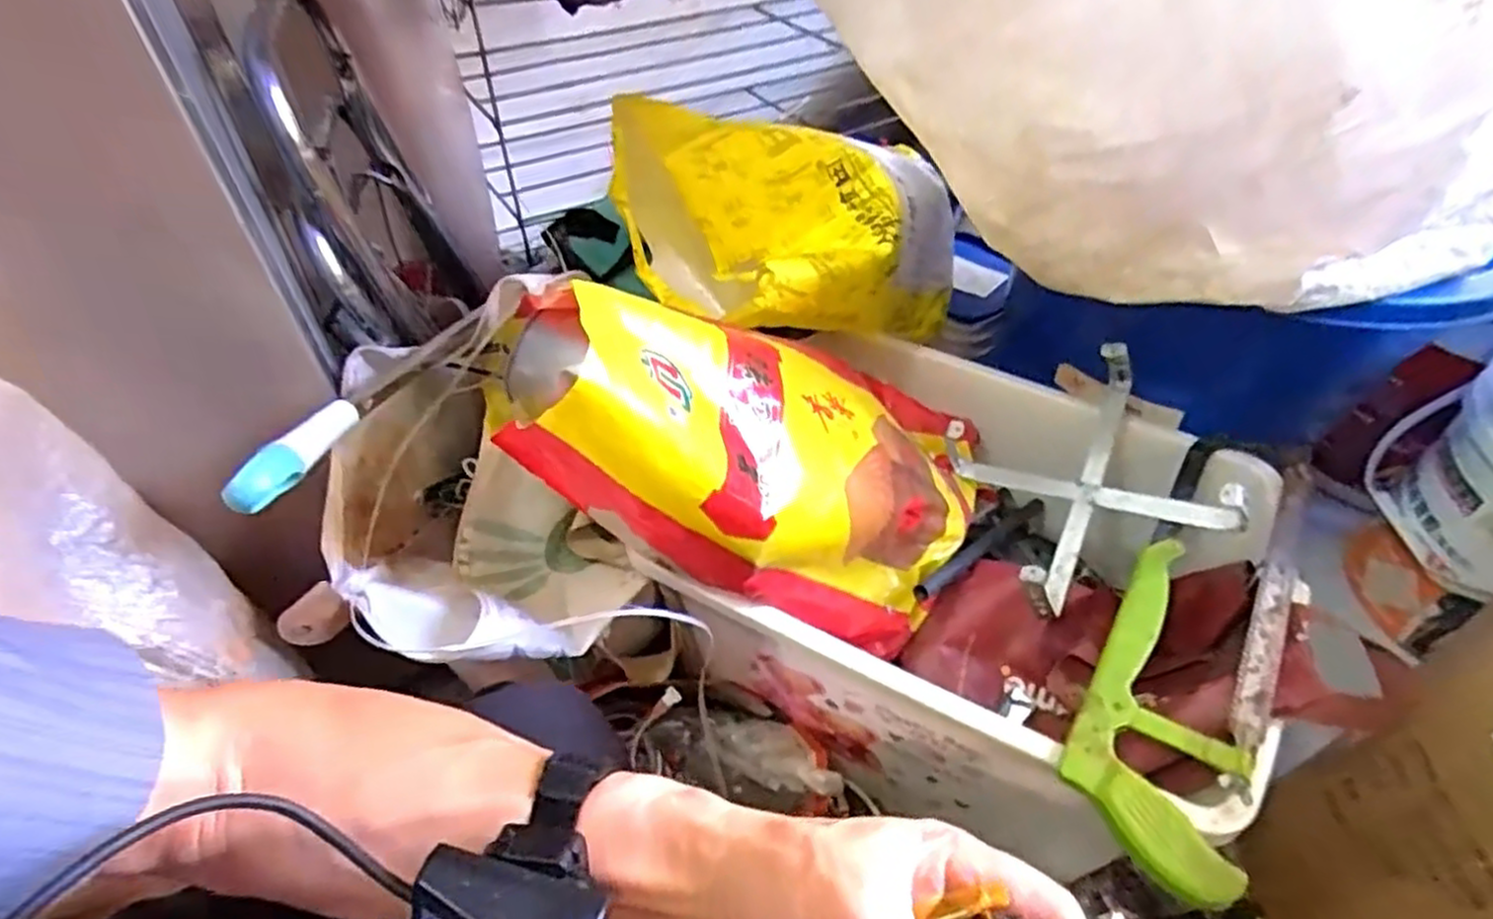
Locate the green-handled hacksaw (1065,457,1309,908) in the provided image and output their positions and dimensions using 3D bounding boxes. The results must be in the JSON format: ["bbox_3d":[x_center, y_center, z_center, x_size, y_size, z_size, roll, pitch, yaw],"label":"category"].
[{"bbox_3d":[0.351,0.129,0.582,0.110,0.035,0.407,27,53,23],"label":"green-handled hacksaw"}]

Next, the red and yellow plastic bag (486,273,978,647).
[{"bbox_3d":[0.028,0.017,0.638,0.466,0.159,0.207,17,33,-41],"label":"red and yellow plastic bag"}]

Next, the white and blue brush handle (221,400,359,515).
[{"bbox_3d":[-0.281,-0.006,0.472,0.026,0.030,0.110,-1,26,-1],"label":"white and blue brush handle"}]

